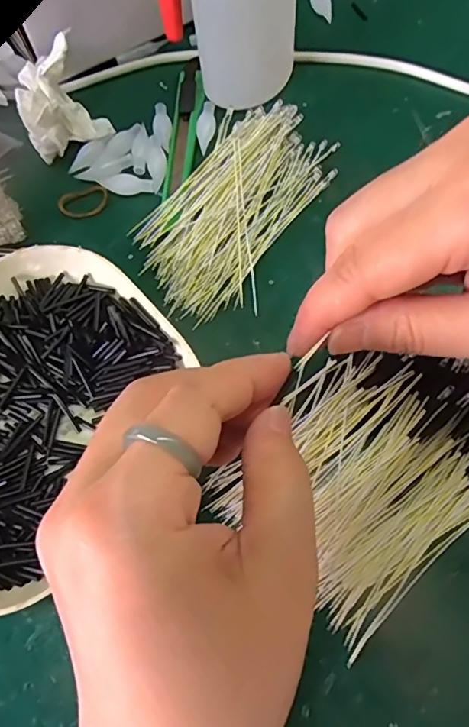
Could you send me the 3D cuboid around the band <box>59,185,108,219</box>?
[{"bbox_3d":[-0.081,-0.087,0.271,0.027,0.004,0.018,-19,69,-5],"label":"band"}]

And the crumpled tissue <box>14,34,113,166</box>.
[{"bbox_3d":[-0.097,-0.143,0.275,0.042,0.034,0.040,-29,70,-8],"label":"crumpled tissue"}]

